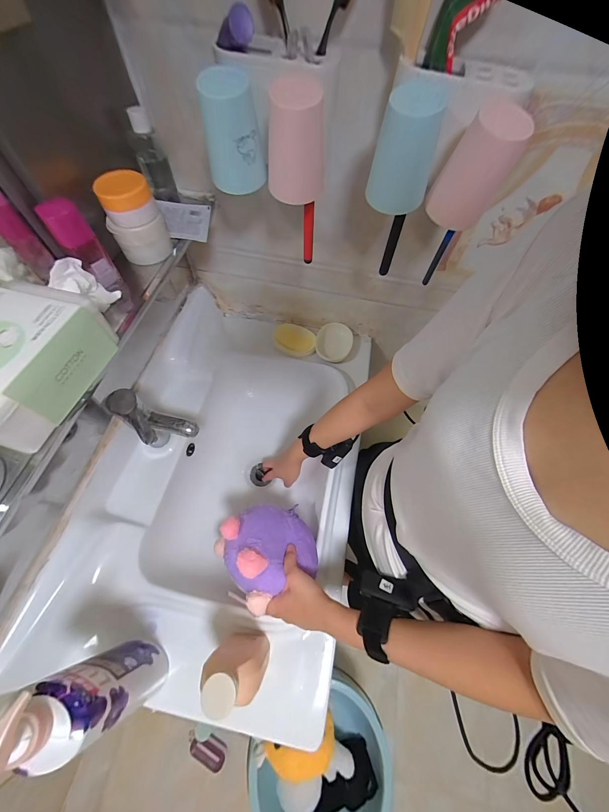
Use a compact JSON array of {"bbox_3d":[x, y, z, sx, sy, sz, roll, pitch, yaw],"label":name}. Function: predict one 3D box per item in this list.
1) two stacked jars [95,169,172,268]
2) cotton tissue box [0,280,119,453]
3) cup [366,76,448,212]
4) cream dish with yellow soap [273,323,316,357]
[{"bbox_3d":[-0.247,-0.271,0.418,0.073,0.097,0.062,-23,66,-15],"label":"two stacked jars"},{"bbox_3d":[-0.319,-0.050,0.310,0.130,0.064,0.170,15,62,5],"label":"cotton tissue box"},{"bbox_3d":[0.127,-0.309,0.352,0.067,0.107,0.080,22,63,8],"label":"cup"},{"bbox_3d":[-0.025,-0.174,0.765,0.108,0.025,0.103,1,62,-3],"label":"cream dish with yellow soap"}]

